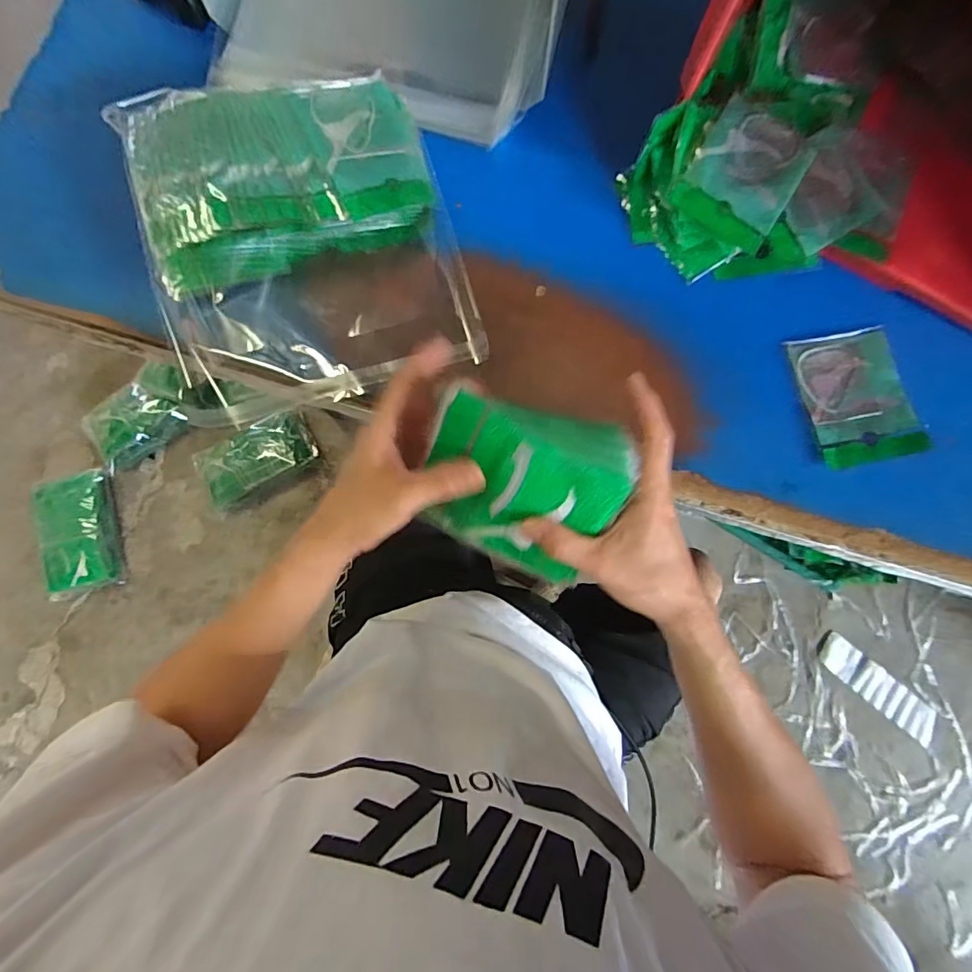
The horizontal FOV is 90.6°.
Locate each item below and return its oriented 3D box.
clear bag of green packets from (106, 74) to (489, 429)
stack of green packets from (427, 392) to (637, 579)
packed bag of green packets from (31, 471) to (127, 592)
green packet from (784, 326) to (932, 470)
[{"bbox_3d":[-0.174,-0.229,0.463,0.281,0.094,0.285,-15,81,-3],"label":"clear bag of green packets"},{"bbox_3d":[0.026,0.002,0.343,0.132,0.030,0.118,21,122,7],"label":"stack of green packets"},{"bbox_3d":[-0.976,0.108,1.152,0.182,0.084,0.273,-11,81,-2],"label":"packed bag of green packets"},{"bbox_3d":[0.369,-0.090,0.476,0.101,0.017,0.135,-10,81,-2],"label":"green packet"}]

